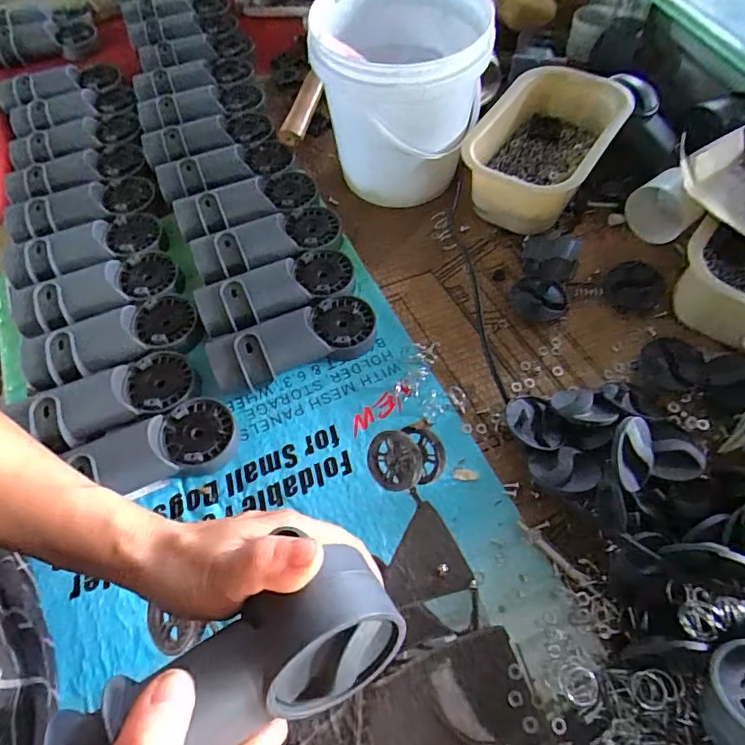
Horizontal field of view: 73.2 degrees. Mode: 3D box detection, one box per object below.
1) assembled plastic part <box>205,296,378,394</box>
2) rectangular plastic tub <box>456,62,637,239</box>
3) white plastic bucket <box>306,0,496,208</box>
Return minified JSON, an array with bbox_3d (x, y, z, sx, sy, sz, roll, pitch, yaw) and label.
[{"bbox_3d":[-0.075,-0.030,0.488,0.159,0.042,0.059,-23,62,-9],"label":"assembled plastic part"},{"bbox_3d":[0.189,-0.246,0.574,0.130,0.085,0.198,29,66,18],"label":"rectangular plastic tub"},{"bbox_3d":[0.031,-0.293,0.560,0.175,0.178,0.166,1,61,4],"label":"white plastic bucket"}]

